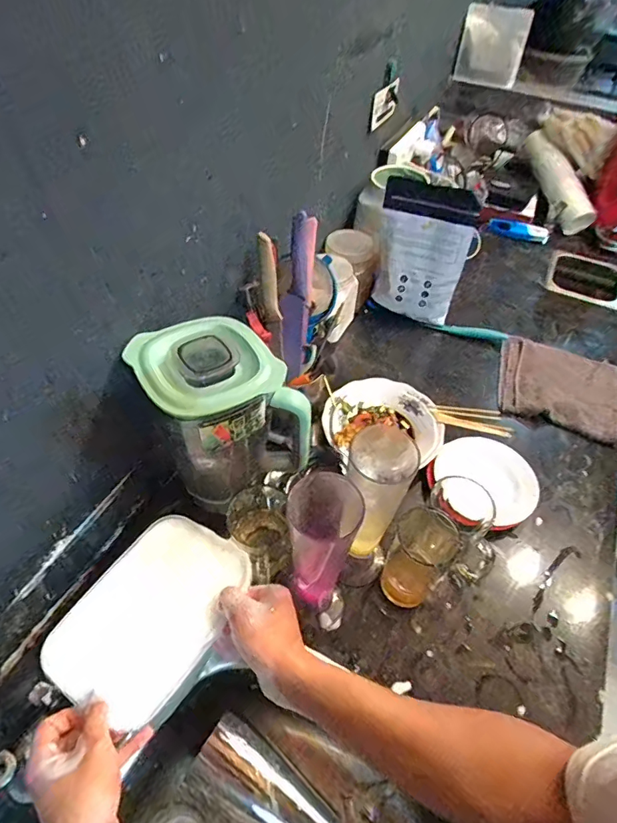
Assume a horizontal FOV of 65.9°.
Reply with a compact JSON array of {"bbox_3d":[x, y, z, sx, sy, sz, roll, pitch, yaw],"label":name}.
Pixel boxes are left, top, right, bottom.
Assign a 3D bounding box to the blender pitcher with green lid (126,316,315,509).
[{"bbox_3d":[-0.097,0.020,0.572,0.176,0.241,0.125,-14,53,-15],"label":"blender pitcher with green lid"}]

